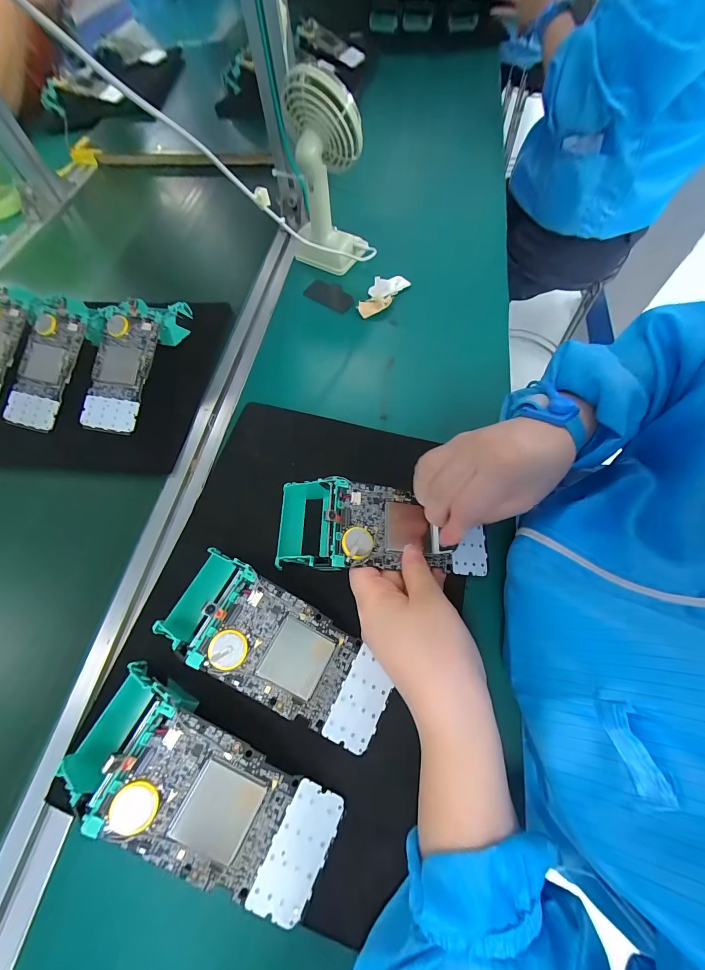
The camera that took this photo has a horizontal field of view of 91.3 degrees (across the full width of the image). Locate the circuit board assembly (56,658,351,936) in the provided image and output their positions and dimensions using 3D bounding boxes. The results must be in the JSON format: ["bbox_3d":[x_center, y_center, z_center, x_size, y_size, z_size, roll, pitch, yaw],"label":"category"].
[{"bbox_3d":[-0.094,0.192,0.222,0.170,0.058,0.074,33,69,1],"label":"circuit board assembly"}]

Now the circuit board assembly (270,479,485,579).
[{"bbox_3d":[0.027,0.042,0.284,0.172,0.040,0.071,11,64,-7],"label":"circuit board assembly"}]

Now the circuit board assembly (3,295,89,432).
[{"bbox_3d":[-0.340,-0.141,0.389,0.067,0.018,0.158,12,85,8],"label":"circuit board assembly"}]

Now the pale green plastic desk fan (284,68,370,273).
[{"bbox_3d":[-0.035,-0.368,0.414,0.090,0.182,0.085,-7,64,-1],"label":"pale green plastic desk fan"}]

